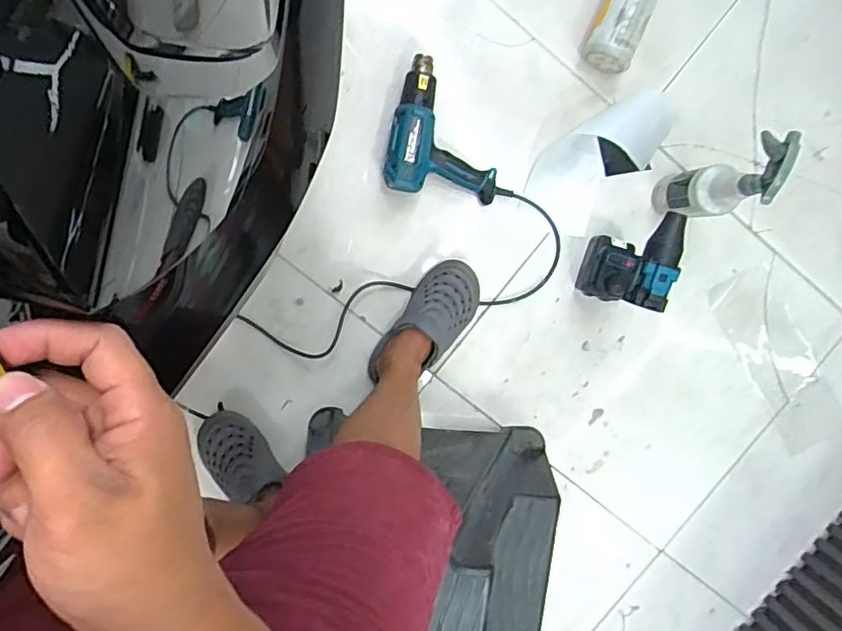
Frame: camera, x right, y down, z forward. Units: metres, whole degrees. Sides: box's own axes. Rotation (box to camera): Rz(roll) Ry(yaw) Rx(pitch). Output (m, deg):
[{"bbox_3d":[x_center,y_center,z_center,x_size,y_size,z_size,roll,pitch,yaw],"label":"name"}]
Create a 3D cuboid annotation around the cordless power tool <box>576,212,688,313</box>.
[{"bbox_3d":[0.357,-0.098,0.995,0.078,0.245,0.155,10,96,-6],"label":"cordless power tool"}]

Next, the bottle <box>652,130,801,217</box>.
[{"bbox_3d":[0.497,-0.231,0.981,0.074,0.320,0.117,-5,97,-4],"label":"bottle"}]

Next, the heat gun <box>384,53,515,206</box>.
[{"bbox_3d":[0.060,-0.330,1.028,0.231,0.072,0.235,7,97,-5],"label":"heat gun"}]

